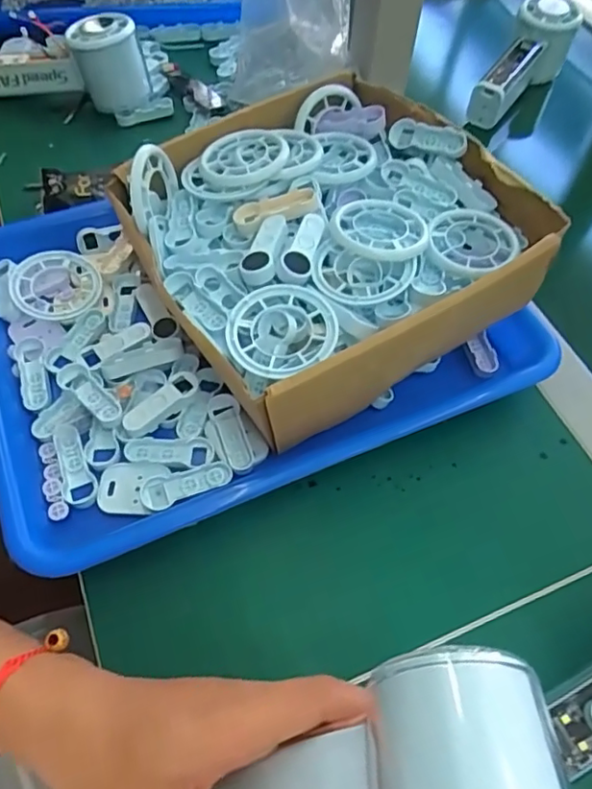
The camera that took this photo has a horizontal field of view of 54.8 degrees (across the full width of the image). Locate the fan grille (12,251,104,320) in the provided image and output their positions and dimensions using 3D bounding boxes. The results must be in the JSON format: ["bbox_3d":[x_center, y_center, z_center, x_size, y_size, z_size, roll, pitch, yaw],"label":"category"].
[{"bbox_3d":[-0.163,-0.075,0.387,0.057,0.010,0.056,-17,60,-13],"label":"fan grille"}]

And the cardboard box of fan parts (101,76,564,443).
[{"bbox_3d":[0.021,-0.090,0.359,0.217,0.091,0.199,-23,62,-16],"label":"cardboard box of fan parts"}]

